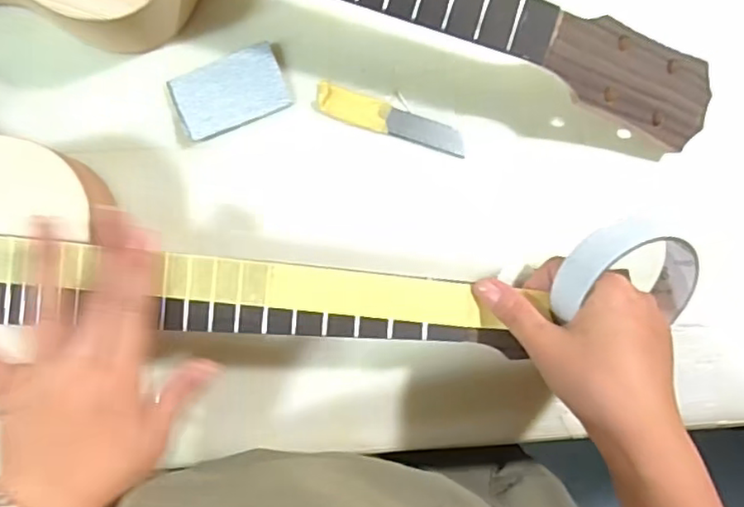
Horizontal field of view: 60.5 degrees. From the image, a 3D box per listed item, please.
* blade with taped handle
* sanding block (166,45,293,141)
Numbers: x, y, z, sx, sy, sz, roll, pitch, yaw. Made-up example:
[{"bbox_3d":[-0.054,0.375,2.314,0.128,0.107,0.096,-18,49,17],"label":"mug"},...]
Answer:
[{"bbox_3d":[0.013,-0.087,0.413,0.099,0.006,0.020,16,91,-4],"label":"blade with taped handle"},{"bbox_3d":[-0.089,-0.101,0.402,0.068,0.008,0.042,-22,93,-2],"label":"sanding block"}]

